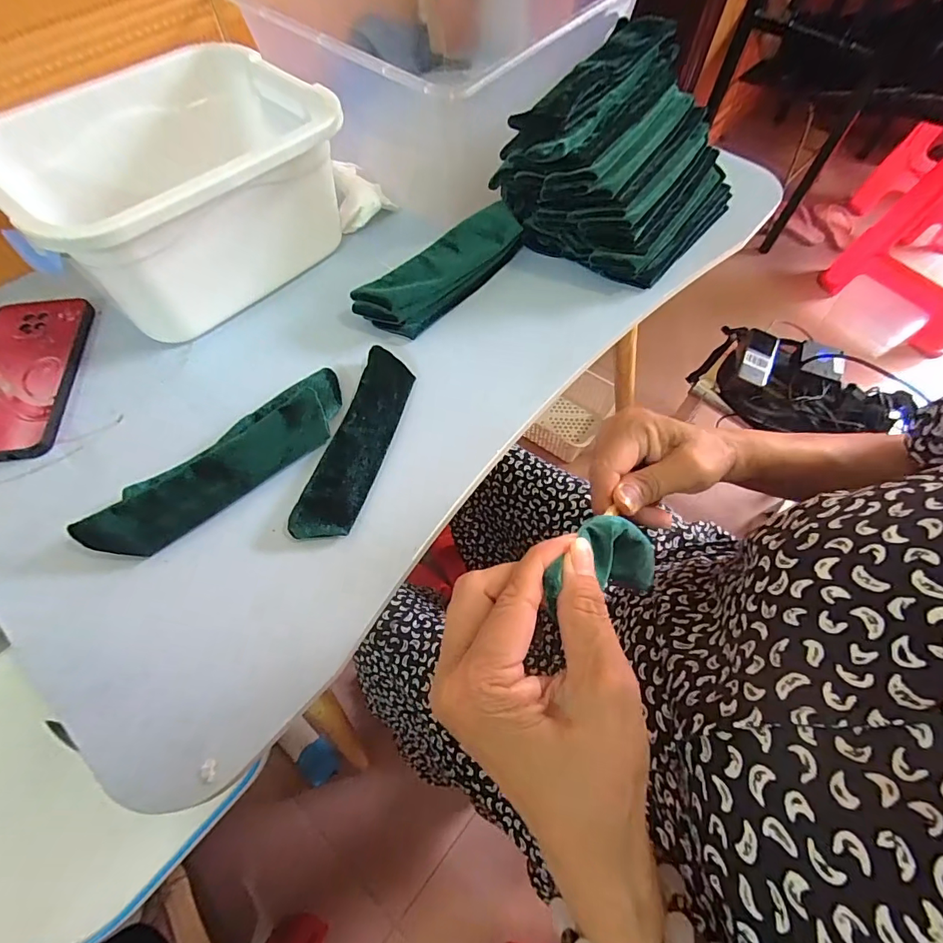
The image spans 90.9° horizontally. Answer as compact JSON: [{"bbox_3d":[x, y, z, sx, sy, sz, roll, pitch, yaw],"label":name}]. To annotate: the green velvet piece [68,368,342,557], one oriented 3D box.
[{"bbox_3d":[-0.175,-0.008,0.338,0.195,0.023,0.054,-41,71,-18],"label":"green velvet piece"}]

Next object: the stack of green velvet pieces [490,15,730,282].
[{"bbox_3d":[0.148,-0.300,0.444,0.179,0.119,0.184,37,70,16],"label":"stack of green velvet pieces"}]

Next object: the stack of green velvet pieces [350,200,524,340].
[{"bbox_3d":[-0.026,-0.187,0.439,0.170,0.041,0.052,-39,71,-17],"label":"stack of green velvet pieces"}]

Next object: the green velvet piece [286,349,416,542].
[{"bbox_3d":[-0.086,-0.026,0.357,0.044,0.013,0.166,15,65,7],"label":"green velvet piece"}]

